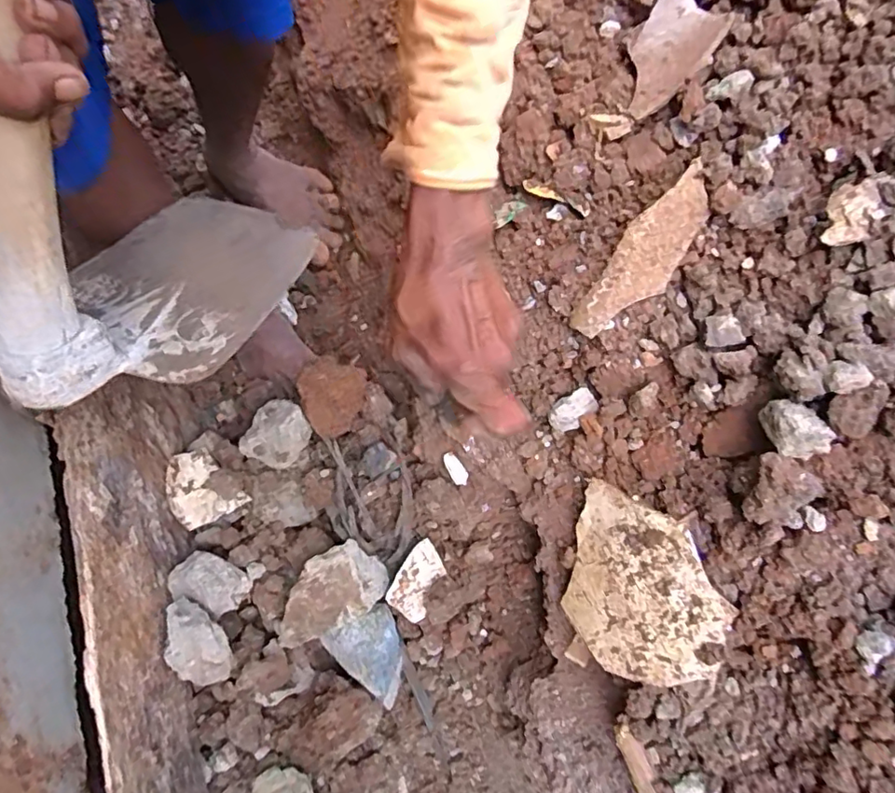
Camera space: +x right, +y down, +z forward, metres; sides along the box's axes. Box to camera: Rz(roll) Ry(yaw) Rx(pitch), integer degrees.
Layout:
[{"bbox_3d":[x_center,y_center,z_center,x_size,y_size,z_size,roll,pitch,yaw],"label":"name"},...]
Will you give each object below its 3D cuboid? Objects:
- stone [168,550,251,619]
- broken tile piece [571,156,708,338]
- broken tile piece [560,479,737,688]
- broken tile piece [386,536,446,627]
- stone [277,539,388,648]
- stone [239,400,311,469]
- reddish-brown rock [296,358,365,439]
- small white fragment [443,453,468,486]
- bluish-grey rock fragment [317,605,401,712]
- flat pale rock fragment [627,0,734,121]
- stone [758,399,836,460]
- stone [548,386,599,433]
[{"bbox_3d":[-0.230,0.178,0.572,0.064,0.041,0.048,21,74,8],"label":"stone"},{"bbox_3d":[0.140,-0.098,0.425,0.043,0.017,0.131,42,110,13],"label":"broken tile piece"},{"bbox_3d":[0.136,0.138,0.427,0.120,0.013,0.119,20,101,44],"label":"broken tile piece"},{"bbox_3d":[-0.029,0.180,0.583,0.046,0.006,0.074,32,82,-25],"label":"broken tile piece"},{"bbox_3d":[-0.119,0.192,0.576,0.114,0.035,0.066,-30,74,-7],"label":"stone"},{"bbox_3d":[-0.178,0.038,0.613,0.060,0.054,0.066,-1,72,2],"label":"stone"},{"bbox_3d":[-0.121,0.001,0.609,0.062,0.047,0.077,9,73,5],"label":"reddish-brown rock"},{"bbox_3d":[0.008,0.070,0.575,0.017,0.005,0.034,-31,87,19],"label":"small white fragment"},{"bbox_3d":[-0.076,0.262,0.591,0.069,0.036,0.087,-29,74,-7],"label":"bluish-grey rock fragment"},{"bbox_3d":[0.158,-0.251,0.433,0.089,0.007,0.065,-54,52,17],"label":"flat pale rock fragment"},{"bbox_3d":[0.218,0.019,0.373,0.028,0.025,0.039,-18,73,-4],"label":"stone"},{"bbox_3d":[0.100,0.011,0.476,0.038,0.014,0.025,-31,74,-8],"label":"stone"}]

